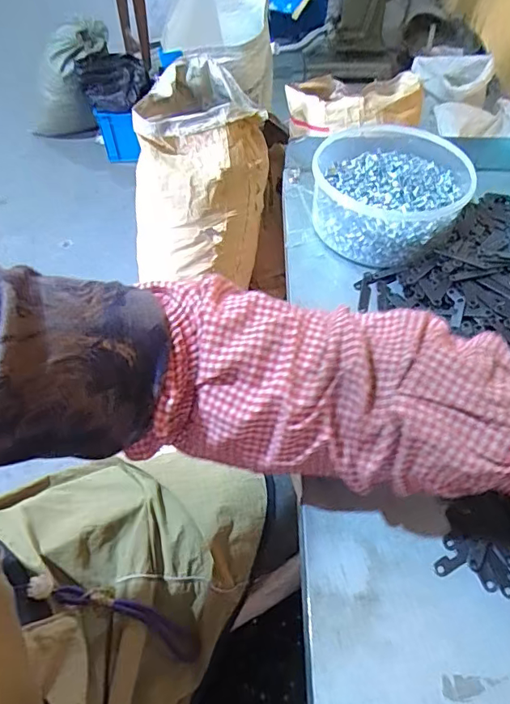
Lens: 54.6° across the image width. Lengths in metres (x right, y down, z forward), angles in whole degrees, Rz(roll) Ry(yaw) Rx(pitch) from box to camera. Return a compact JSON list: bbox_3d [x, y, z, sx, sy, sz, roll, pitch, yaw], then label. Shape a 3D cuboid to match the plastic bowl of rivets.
[{"bbox_3d":[0.133,-0.169,0.499,0.141,0.059,0.169,6,53,5],"label":"plastic bowl of rivets"}]

